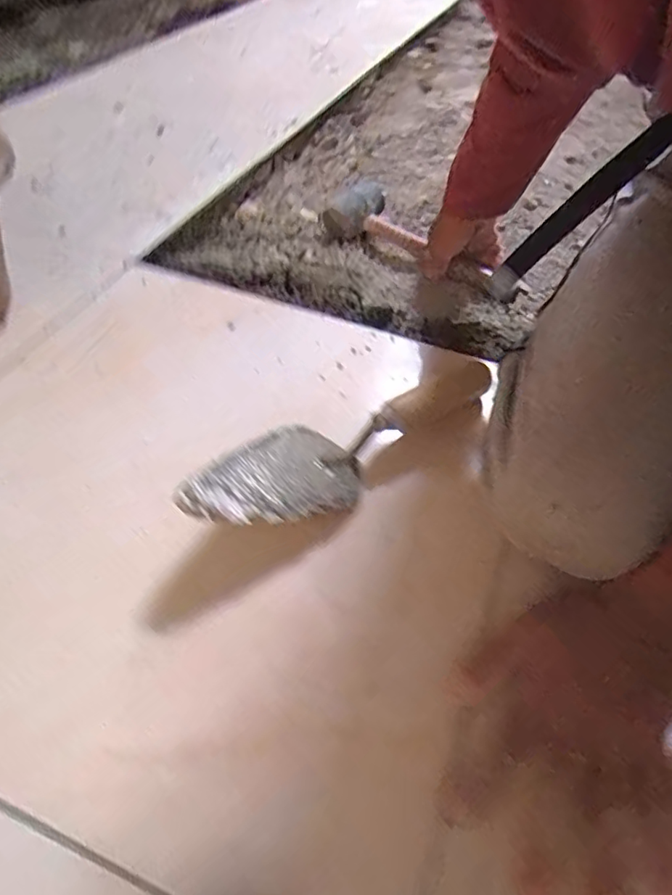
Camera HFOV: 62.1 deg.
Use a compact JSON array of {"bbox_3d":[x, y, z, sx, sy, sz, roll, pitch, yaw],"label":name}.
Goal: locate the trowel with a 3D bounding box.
[{"bbox_3d":[0.012,-0.003,0.469,0.298,0.054,0.074,-31,57,-26],"label":"trowel"}]

